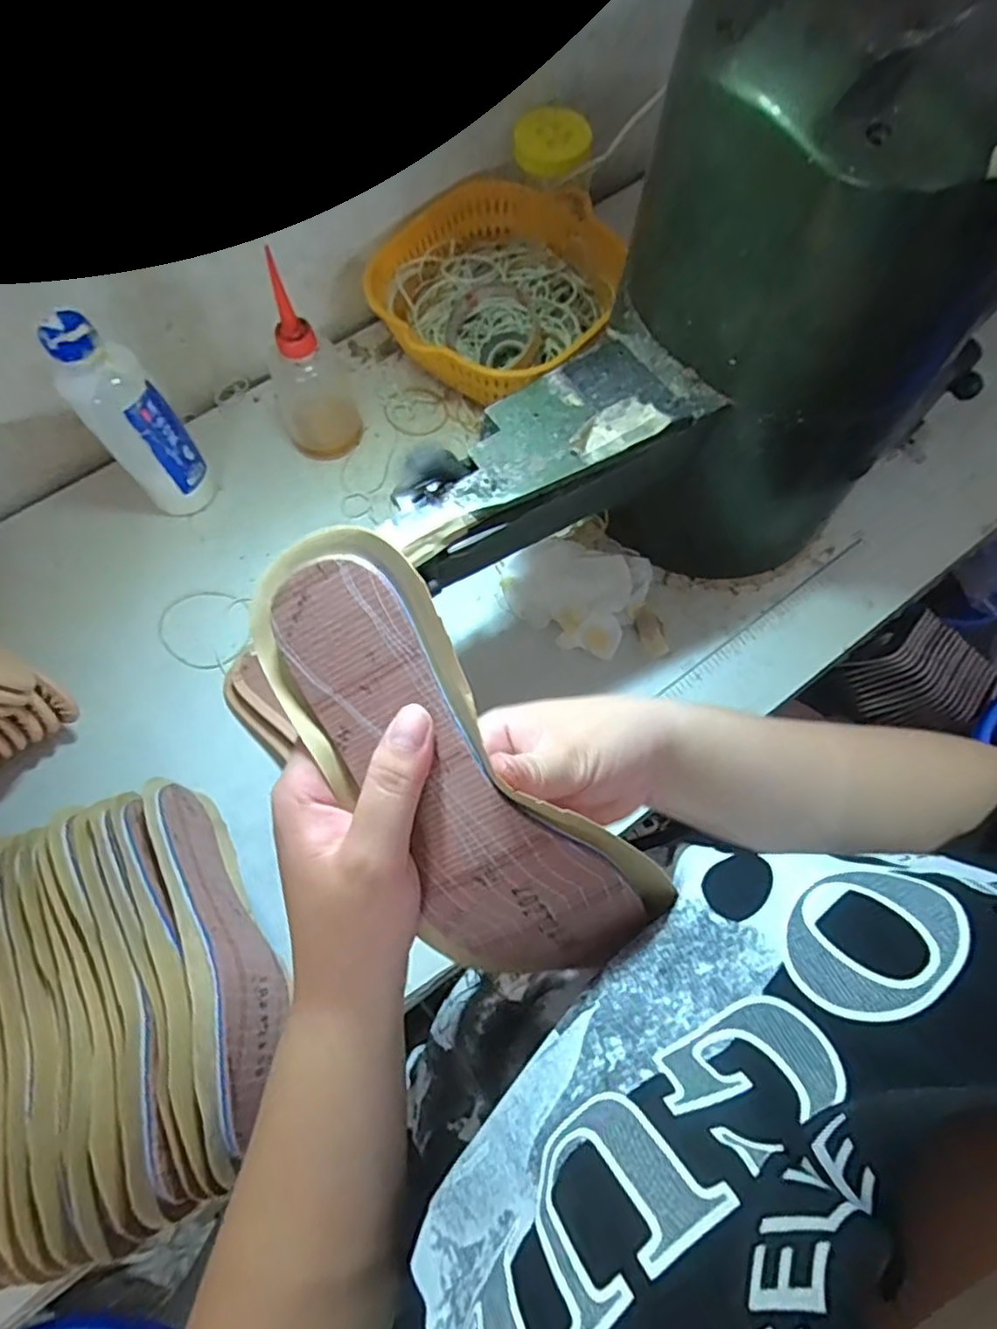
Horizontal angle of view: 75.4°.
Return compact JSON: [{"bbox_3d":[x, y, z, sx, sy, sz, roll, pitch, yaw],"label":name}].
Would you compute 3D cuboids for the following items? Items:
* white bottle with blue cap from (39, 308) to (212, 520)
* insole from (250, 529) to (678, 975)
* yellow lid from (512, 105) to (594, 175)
[{"bbox_3d":[-0.268,-0.179,0.485,0.044,0.171,0.050,16,69,7],"label":"white bottle with blue cap"},{"bbox_3d":[-0.024,0.046,0.264,0.089,0.026,0.207,-38,94,9],"label":"insole"},{"bbox_3d":[0.048,-0.468,0.575,0.067,0.023,0.062,0,68,1],"label":"yellow lid"}]

